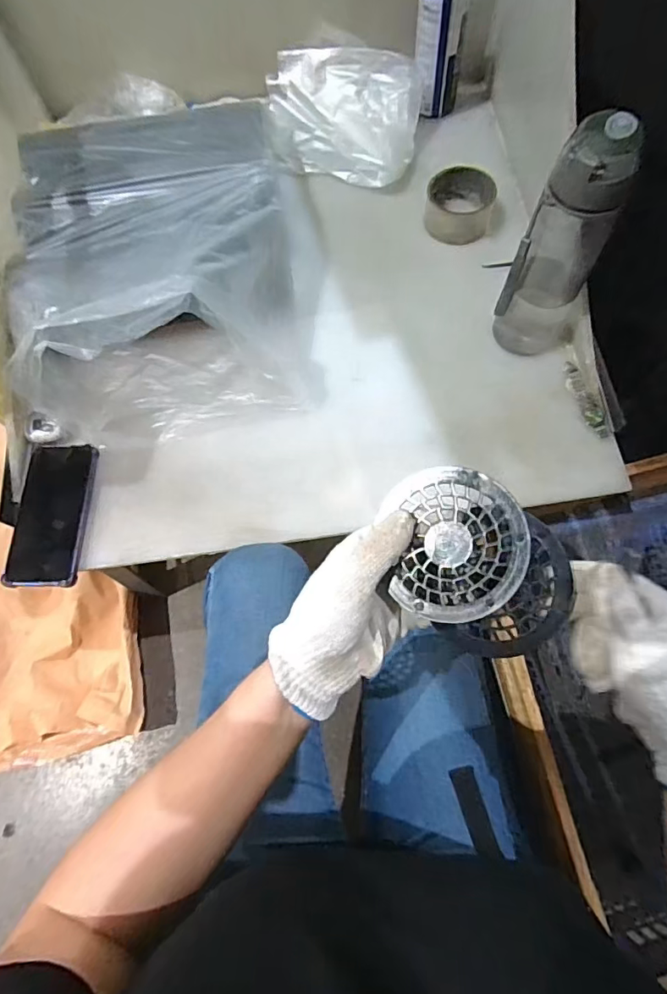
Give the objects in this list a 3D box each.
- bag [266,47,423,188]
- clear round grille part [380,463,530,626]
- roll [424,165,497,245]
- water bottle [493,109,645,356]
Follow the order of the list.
[{"bbox_3d":[0.007,-0.537,0.704,0.226,0.085,0.155,16,71,8],"label":"bag"},{"bbox_3d":[0.079,0.029,0.327,0.086,0.012,0.098,-12,82,16],"label":"clear round grille part"},{"bbox_3d":[0.164,-0.381,0.645,0.086,0.053,0.086,-1,70,2],"label":"roll"},{"bbox_3d":[0.224,-0.239,0.492,0.080,0.234,0.063,21,72,9],"label":"water bottle"}]

